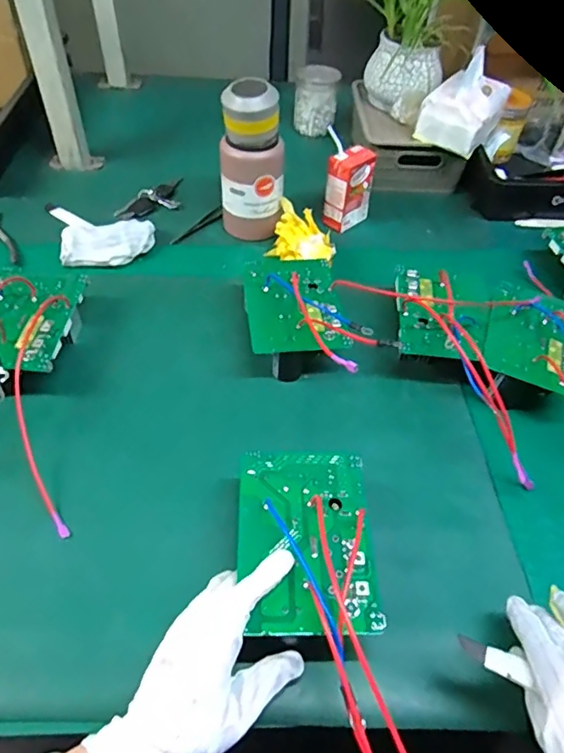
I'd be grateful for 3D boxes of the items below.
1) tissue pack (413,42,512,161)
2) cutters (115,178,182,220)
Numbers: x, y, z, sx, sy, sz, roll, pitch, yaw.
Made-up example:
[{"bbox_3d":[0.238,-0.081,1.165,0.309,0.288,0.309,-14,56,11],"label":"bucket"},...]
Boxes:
[{"bbox_3d":[0.287,-0.428,0.821,0.098,0.103,0.134,30,55,21],"label":"tissue pack"},{"bbox_3d":[-0.201,-0.283,0.850,0.135,0.019,0.064,-36,60,-26],"label":"cutters"}]

